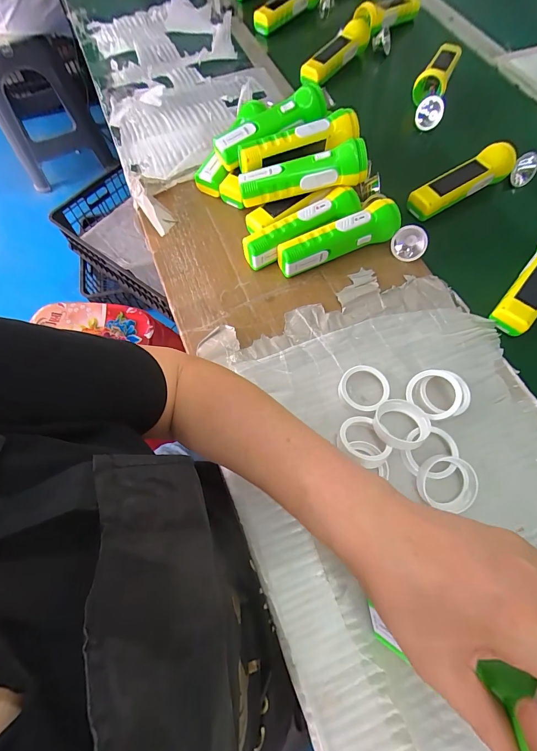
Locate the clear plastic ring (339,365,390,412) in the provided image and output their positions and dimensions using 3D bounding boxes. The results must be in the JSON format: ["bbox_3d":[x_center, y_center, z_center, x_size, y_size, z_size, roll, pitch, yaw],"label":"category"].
[{"bbox_3d":[0.104,0.013,0.365,0.049,0.015,0.049,0,67,0],"label":"clear plastic ring"}]

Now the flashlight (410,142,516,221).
[{"bbox_3d":[0.255,-0.257,0.448,0.137,0.041,0.036,-27,69,7],"label":"flashlight"}]

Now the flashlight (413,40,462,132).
[{"bbox_3d":[0.251,-0.439,0.513,0.056,0.042,0.122,17,91,7],"label":"flashlight"}]

